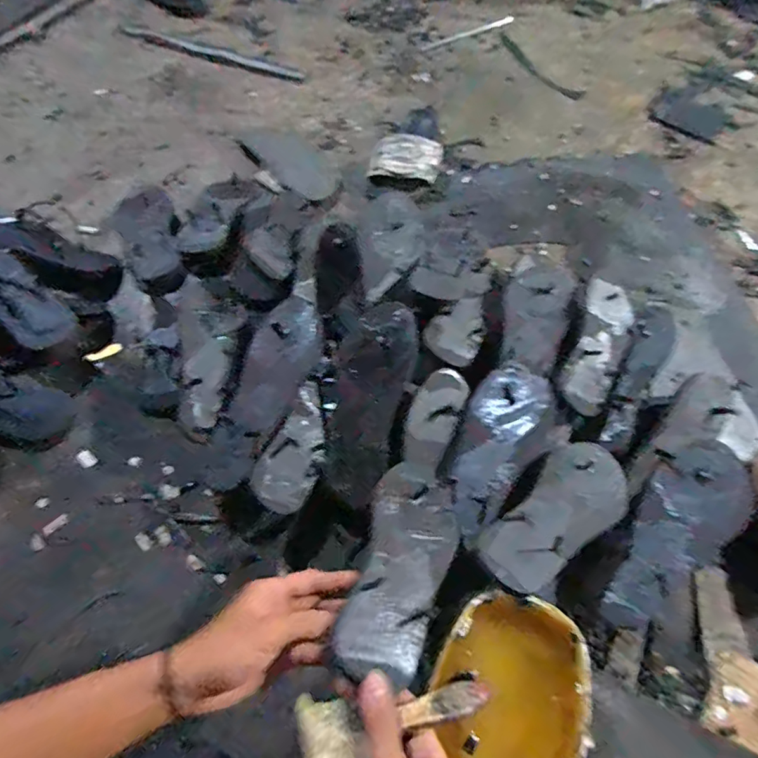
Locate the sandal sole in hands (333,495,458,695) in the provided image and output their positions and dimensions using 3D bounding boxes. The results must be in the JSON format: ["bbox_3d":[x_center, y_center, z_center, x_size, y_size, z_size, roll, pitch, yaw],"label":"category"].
[{"bbox_3d":[0.021,0.165,0.432,0.077,0.034,0.198,24,34,11],"label":"sandal sole in hands"}]

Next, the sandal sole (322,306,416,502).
[{"bbox_3d":[-0.016,0.024,0.598,0.089,0.024,0.236,12,84,6],"label":"sandal sole"}]

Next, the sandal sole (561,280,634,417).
[{"bbox_3d":[0.284,-0.044,0.643,0.080,0.022,0.201,32,63,-12],"label":"sandal sole"}]

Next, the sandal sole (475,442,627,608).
[{"bbox_3d":[0.193,0.142,0.522,0.088,0.016,0.210,37,54,25],"label":"sandal sole"}]

